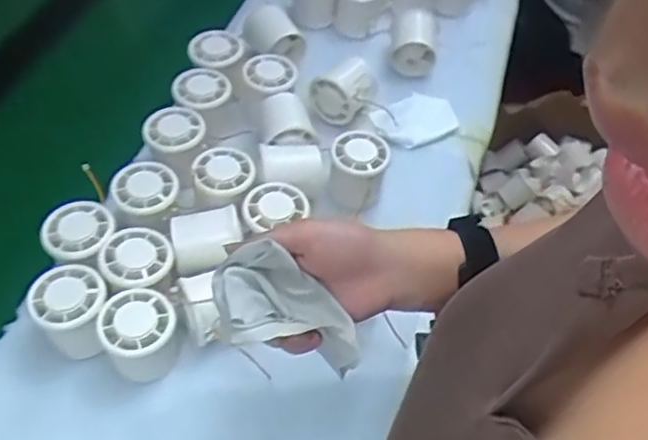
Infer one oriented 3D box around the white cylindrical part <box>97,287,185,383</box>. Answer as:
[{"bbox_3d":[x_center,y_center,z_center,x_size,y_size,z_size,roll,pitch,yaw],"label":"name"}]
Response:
[{"bbox_3d":[-0.138,0.091,0.491,0.056,0.061,0.052,2,53,-3],"label":"white cylindrical part"}]

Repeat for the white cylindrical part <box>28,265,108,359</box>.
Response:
[{"bbox_3d":[-0.194,0.073,0.496,0.052,0.063,0.052,2,53,-3],"label":"white cylindrical part"}]

